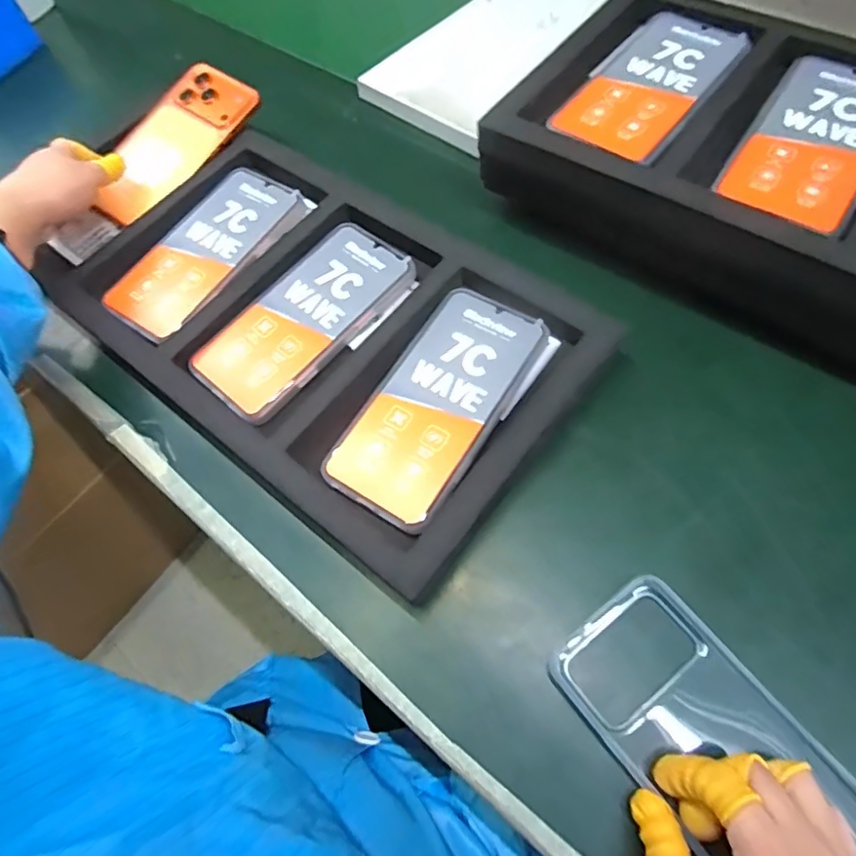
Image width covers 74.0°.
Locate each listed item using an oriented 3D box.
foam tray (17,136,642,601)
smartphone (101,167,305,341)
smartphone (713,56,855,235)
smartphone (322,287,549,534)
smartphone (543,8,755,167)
[{"bbox_3d":[-0.079,-0.080,0.406,0.366,0.030,0.221,36,69,20],"label":"foam tray"},{"bbox_3d":[-0.176,-0.141,0.451,0.079,0.007,0.162,32,74,17],"label":"smartphone"},{"bbox_3d":[0.257,-0.189,0.371,0.079,0.006,0.168,31,68,18],"label":"smartphone"},{"bbox_3d":[0.007,-0.018,0.365,0.078,0.011,0.164,30,67,17],"label":"smartphone"},{"bbox_3d":[0.161,-0.250,0.410,0.081,0.009,0.166,35,69,19],"label":"smartphone"}]

